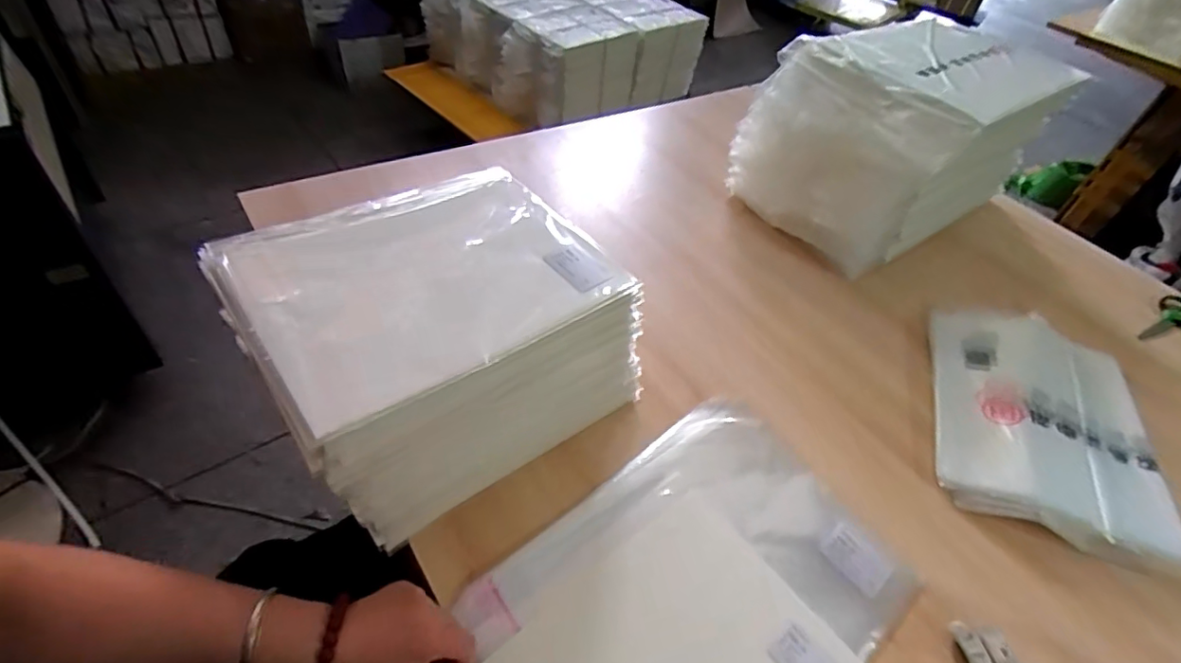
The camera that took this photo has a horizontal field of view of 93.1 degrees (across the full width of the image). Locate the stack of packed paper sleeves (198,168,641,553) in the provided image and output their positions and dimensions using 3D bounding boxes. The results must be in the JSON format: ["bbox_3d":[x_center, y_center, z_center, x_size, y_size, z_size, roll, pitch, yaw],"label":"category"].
[{"bbox_3d":[-0.144,0.003,0.549,0.310,0.179,0.251,-27,57,-29],"label":"stack of packed paper sleeves"}]

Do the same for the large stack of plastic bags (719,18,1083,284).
[{"bbox_3d":[0.472,-0.300,0.873,0.394,0.243,0.284,-23,55,-27],"label":"large stack of plastic bags"}]

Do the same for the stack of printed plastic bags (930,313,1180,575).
[{"bbox_3d":[0.518,0.096,0.643,0.225,0.031,0.306,19,47,9],"label":"stack of printed plastic bags"}]

